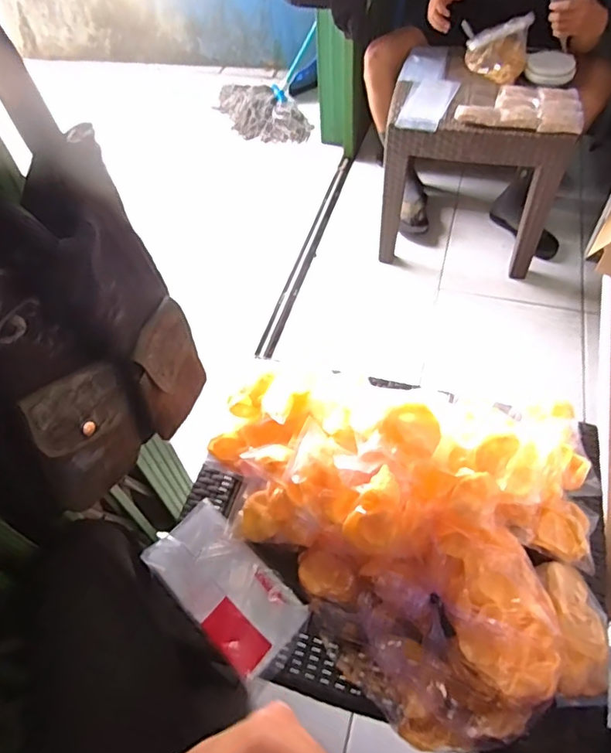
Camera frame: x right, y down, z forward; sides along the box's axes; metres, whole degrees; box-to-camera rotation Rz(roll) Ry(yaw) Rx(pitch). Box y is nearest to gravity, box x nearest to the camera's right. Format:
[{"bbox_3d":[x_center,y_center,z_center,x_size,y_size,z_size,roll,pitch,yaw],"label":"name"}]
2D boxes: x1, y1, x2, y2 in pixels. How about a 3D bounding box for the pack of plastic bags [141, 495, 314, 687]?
[{"bbox_3d":[-0.103,0.258,0.663,0.106,0.026,0.213,-40,62,-21],"label":"pack of plastic bags"}]

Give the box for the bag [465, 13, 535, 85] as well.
[{"bbox_3d":[0.492,-0.840,1.354,0.150,0.123,0.090,12,56,12],"label":"bag"}]

